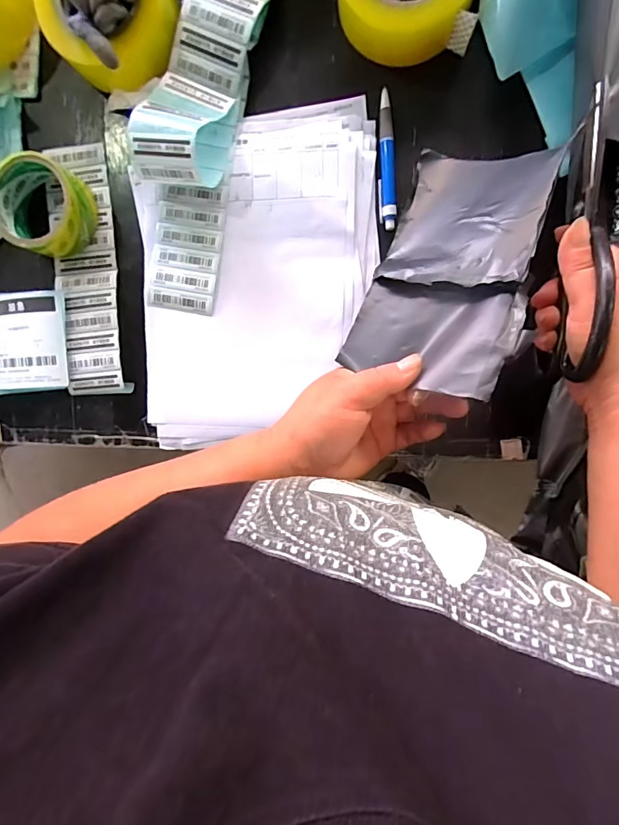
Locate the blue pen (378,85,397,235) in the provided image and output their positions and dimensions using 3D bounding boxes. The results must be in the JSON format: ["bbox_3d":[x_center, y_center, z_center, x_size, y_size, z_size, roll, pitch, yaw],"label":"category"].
[{"bbox_3d":[0.075,-0.243,0.428,0.016,0.008,0.127,-1,96,7],"label":"blue pen"}]

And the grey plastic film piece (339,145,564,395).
[{"bbox_3d":[0.107,-0.108,0.324,0.110,0.010,0.199,15,73,30],"label":"grey plastic film piece"}]

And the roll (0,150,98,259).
[{"bbox_3d":[-0.273,-0.211,0.459,0.088,0.041,0.090,1,96,7],"label":"roll"}]

